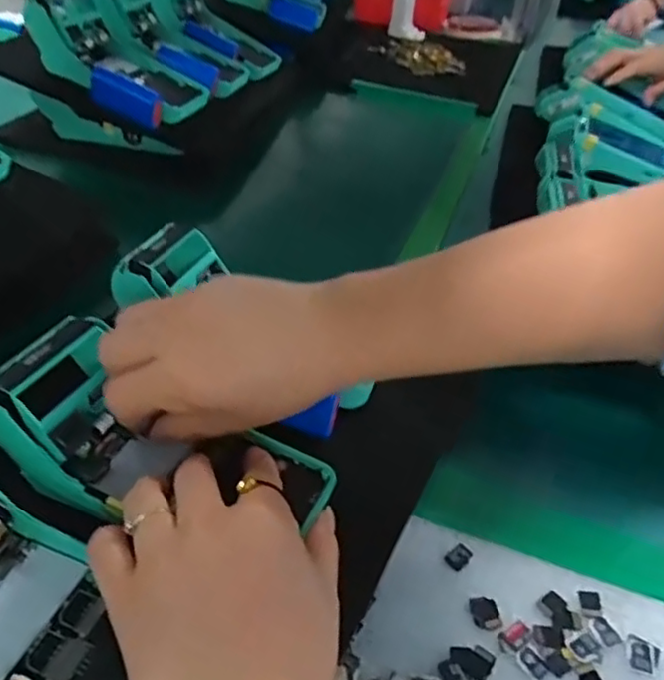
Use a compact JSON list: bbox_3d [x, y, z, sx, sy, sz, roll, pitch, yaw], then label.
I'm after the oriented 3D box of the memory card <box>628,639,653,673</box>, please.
[{"bbox_3d":[0.149,0.153,0.309,0.010,0.004,0.016,5,44,10],"label":"memory card"}]

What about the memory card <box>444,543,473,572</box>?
[{"bbox_3d":[0.069,0.118,0.345,0.015,0.004,0.010,-31,53,-29],"label":"memory card"}]

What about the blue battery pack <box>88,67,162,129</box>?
[{"bbox_3d":[-0.193,-0.227,0.595,0.076,0.033,0.015,27,38,7],"label":"blue battery pack"}]

